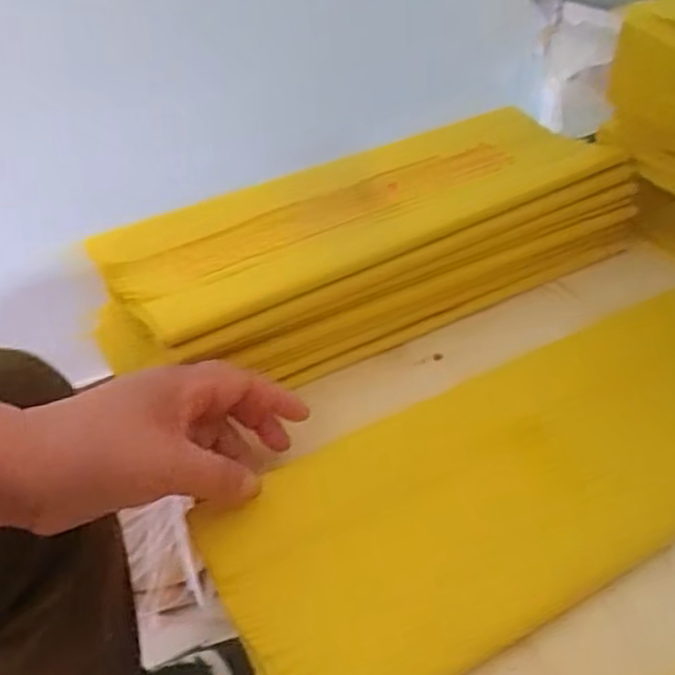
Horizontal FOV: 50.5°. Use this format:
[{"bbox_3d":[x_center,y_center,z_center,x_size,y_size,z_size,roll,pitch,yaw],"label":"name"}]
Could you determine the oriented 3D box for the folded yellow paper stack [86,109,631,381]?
[{"bbox_3d":[0.020,-0.073,0.501,0.383,0.061,0.149,-20,41,-24],"label":"folded yellow paper stack"}]

